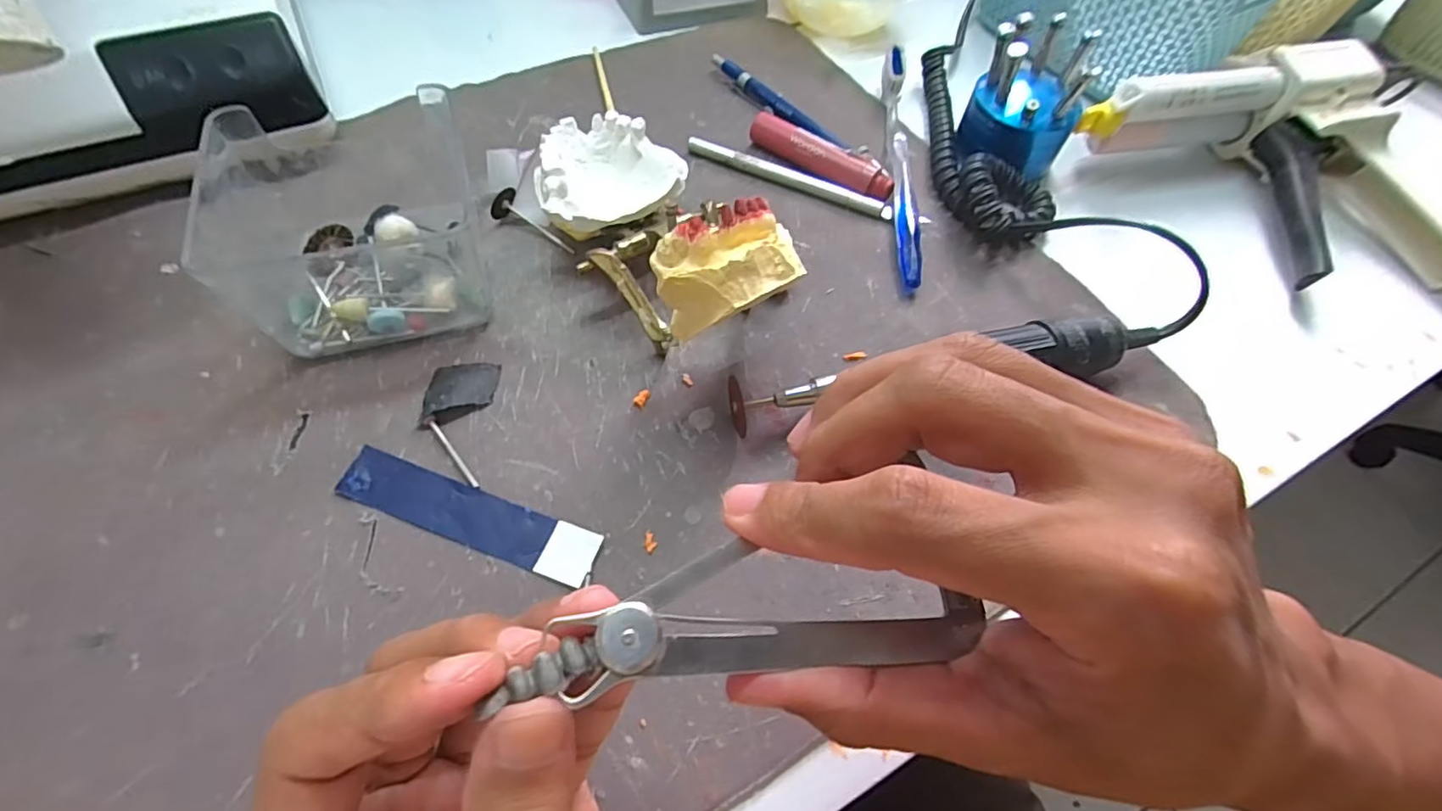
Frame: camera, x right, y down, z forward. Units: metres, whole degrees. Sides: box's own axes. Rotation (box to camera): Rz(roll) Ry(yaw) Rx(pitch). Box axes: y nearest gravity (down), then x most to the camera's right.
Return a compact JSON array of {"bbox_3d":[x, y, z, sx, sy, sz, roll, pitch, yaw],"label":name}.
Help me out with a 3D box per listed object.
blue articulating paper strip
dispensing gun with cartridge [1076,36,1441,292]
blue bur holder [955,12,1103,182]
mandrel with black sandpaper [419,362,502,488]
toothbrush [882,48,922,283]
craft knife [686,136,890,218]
[{"bbox_3d":[-0.095,0.041,0.233,0.102,0.004,0.020,19,60,8],"label":"blue articulating paper strip"},{"bbox_3d":[0.304,-0.129,0.334,0.176,0.061,0.133,-7,59,-7],"label":"dispensing gun with cartridge"},{"bbox_3d":[0.173,-0.172,0.344,0.058,0.068,0.051,31,62,15],"label":"blue bur holder"},{"bbox_3d":[-0.109,0.005,0.252,0.027,0.007,0.057,0,59,-4],"label":"mandrel with black sandpaper"},{"bbox_3d":[0.101,-0.139,0.344,0.011,0.023,0.179,5,59,0],"label":"toothbrush"},{"bbox_3d":[0.037,-0.126,0.340,0.120,0.009,0.007,21,60,9],"label":"craft knife"}]

